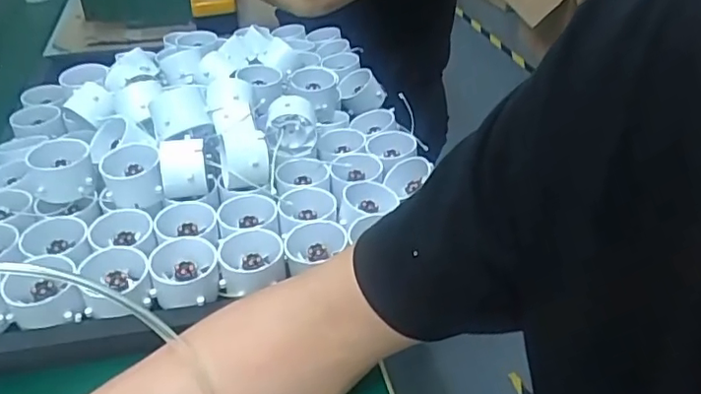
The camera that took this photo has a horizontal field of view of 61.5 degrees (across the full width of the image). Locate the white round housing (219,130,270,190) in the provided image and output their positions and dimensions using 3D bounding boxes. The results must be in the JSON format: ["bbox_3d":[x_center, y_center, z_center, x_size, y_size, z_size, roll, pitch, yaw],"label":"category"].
[{"bbox_3d":[-0.093,-0.031,0.520,0.041,0.041,0.039,-2,35,2],"label":"white round housing"}]

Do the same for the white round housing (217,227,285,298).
[{"bbox_3d":[-0.077,0.051,0.462,0.049,0.029,0.046,-6,35,-3],"label":"white round housing"}]

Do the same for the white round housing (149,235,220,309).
[{"bbox_3d":[-0.127,0.058,0.459,0.049,0.034,0.049,-11,36,-10],"label":"white round housing"}]

